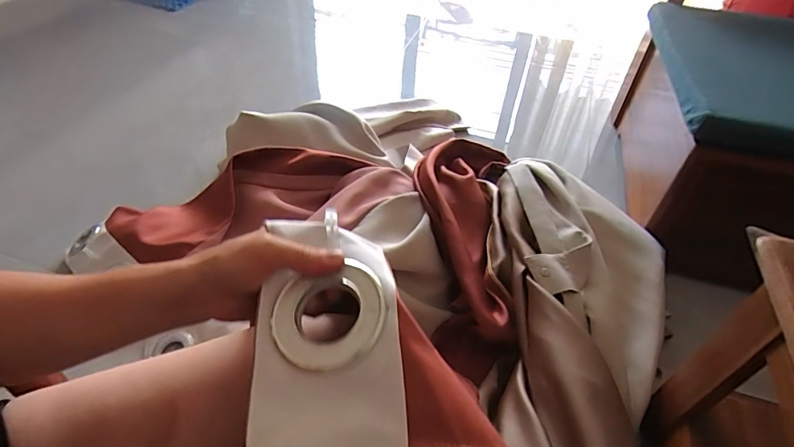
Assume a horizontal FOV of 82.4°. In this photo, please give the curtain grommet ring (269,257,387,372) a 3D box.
[{"bbox_3d":[-0.046,0.065,0.316,0.081,0.005,0.072,-23,60,-5],"label":"curtain grommet ring"}]

